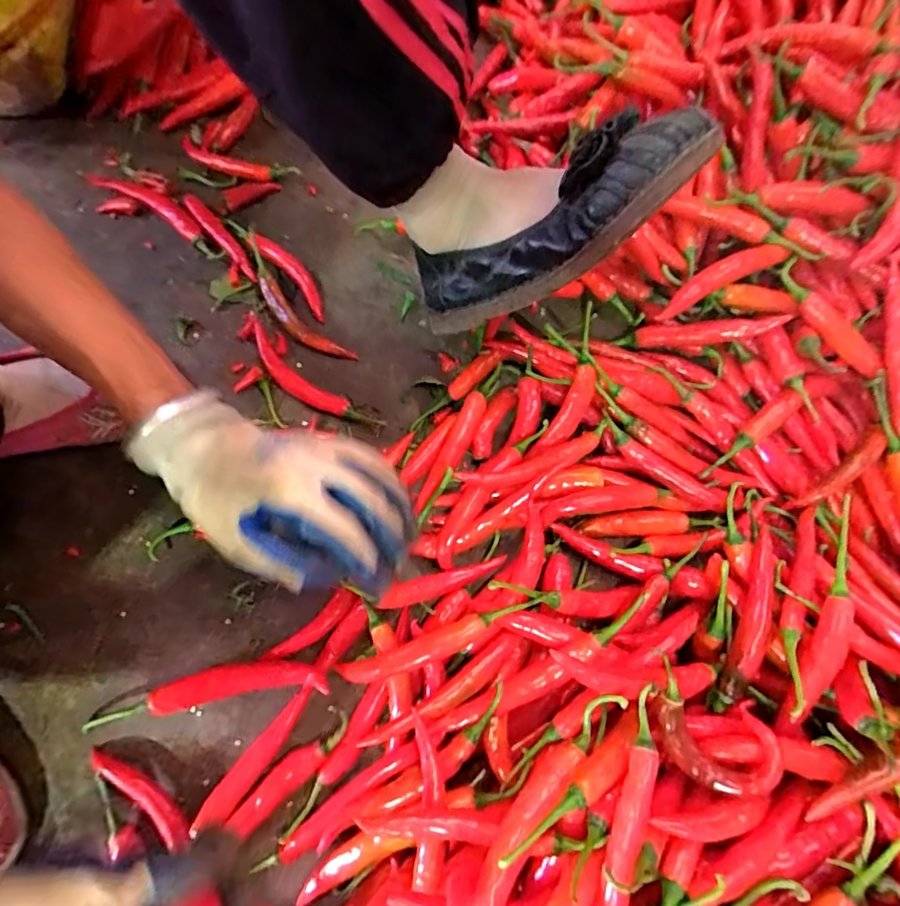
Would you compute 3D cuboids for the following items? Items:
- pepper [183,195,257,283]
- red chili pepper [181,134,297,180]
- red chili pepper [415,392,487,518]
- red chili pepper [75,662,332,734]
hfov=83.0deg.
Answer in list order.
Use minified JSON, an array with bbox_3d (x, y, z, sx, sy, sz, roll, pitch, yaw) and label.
[{"bbox_3d":[-0.222,-0.211,0.496,0.017,0.009,0.116,-39,78,-12],"label":"pepper"},{"bbox_3d":[-0.217,-0.301,0.522,0.132,0.012,0.025,16,74,4],"label":"red chili pepper"},{"bbox_3d":[0.001,0.001,0.429,0.020,0.022,0.108,26,75,6],"label":"red chili pepper"},{"bbox_3d":[-0.177,0.174,0.376,0.172,0.023,0.027,-7,74,-3],"label":"red chili pepper"}]

